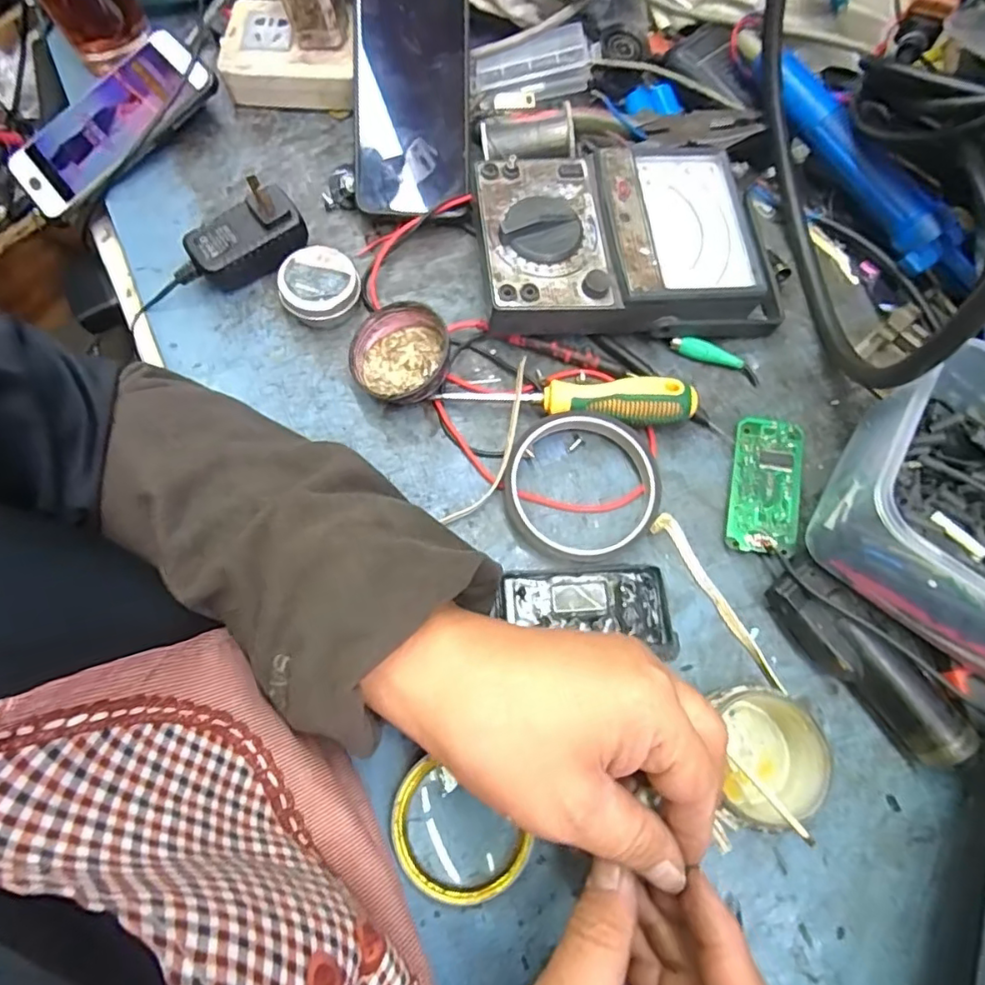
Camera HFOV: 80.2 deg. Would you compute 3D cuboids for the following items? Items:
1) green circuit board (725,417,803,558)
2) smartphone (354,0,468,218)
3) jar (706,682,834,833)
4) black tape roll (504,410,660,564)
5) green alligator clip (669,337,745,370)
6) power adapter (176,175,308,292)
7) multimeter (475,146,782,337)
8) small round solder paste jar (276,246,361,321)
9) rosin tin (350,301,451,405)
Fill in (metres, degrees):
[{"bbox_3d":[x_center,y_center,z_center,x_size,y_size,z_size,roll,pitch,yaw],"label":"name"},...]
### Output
[{"bbox_3d":[0.161,-0.005,0.345,0.036,0.006,0.084,13,72,4],"label":"green circuit board"},{"bbox_3d":[-0.055,-0.271,0.397,0.075,0.014,0.163,0,86,-1],"label":"smartphone"},{"bbox_3d":[0.135,0.128,0.287,0.055,0.037,0.061,4,72,1],"label":"jar"},{"bbox_3d":[0.052,-0.003,0.340,0.087,0.021,0.084,0,72,-1],"label":"black tape roll"},{"bbox_3d":[0.138,-0.090,0.374,0.047,0.008,0.011,16,72,5],"label":"green alligator clip"},{"bbox_3d":[-0.163,-0.160,0.376,0.083,0.050,0.033,-27,74,-9],"label":"power adapter"},{"bbox_3d":[0.086,-0.157,0.372,0.185,0.049,0.124,-6,72,-3],"label":"multimeter"},{"bbox_3d":[-0.111,-0.132,0.380,0.049,0.022,0.047,0,72,-1],"label":"small round solder paste jar"},{"bbox_3d":[-0.055,-0.083,0.365,0.061,0.023,0.061,-4,74,13],"label":"rosin tin"}]

